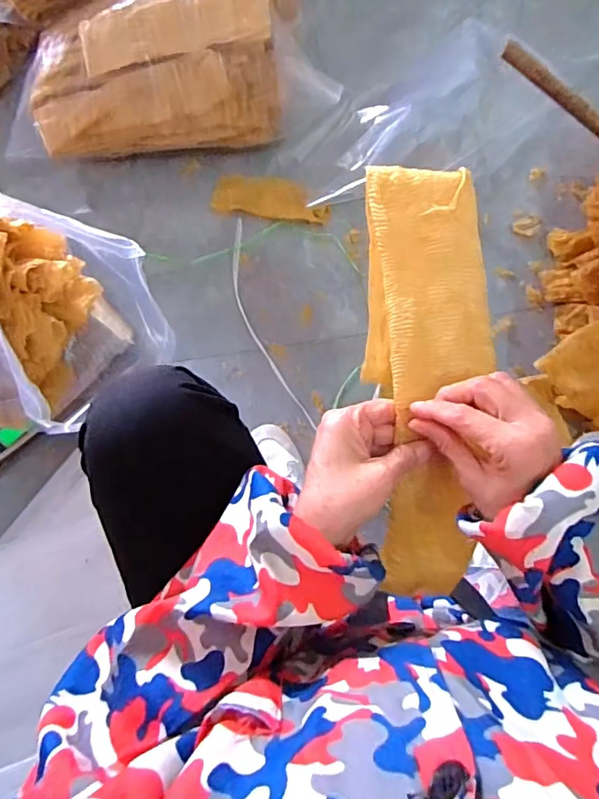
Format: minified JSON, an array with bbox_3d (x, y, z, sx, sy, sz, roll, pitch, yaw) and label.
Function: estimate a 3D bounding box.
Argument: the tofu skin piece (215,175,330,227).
[{"bbox_3d":[-0.045,-0.340,0.871,0.191,0.031,0.064,9,79,3],"label":"tofu skin piece"}]

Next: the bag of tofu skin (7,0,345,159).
[{"bbox_3d":[-0.200,-0.506,0.782,0.484,0.170,0.202,0,78,2],"label":"bag of tofu skin"}]

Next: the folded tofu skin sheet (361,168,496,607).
[{"bbox_3d":[0.096,-0.008,0.385,0.090,0.029,0.317,-3,96,1],"label":"folded tofu skin sheet"}]

